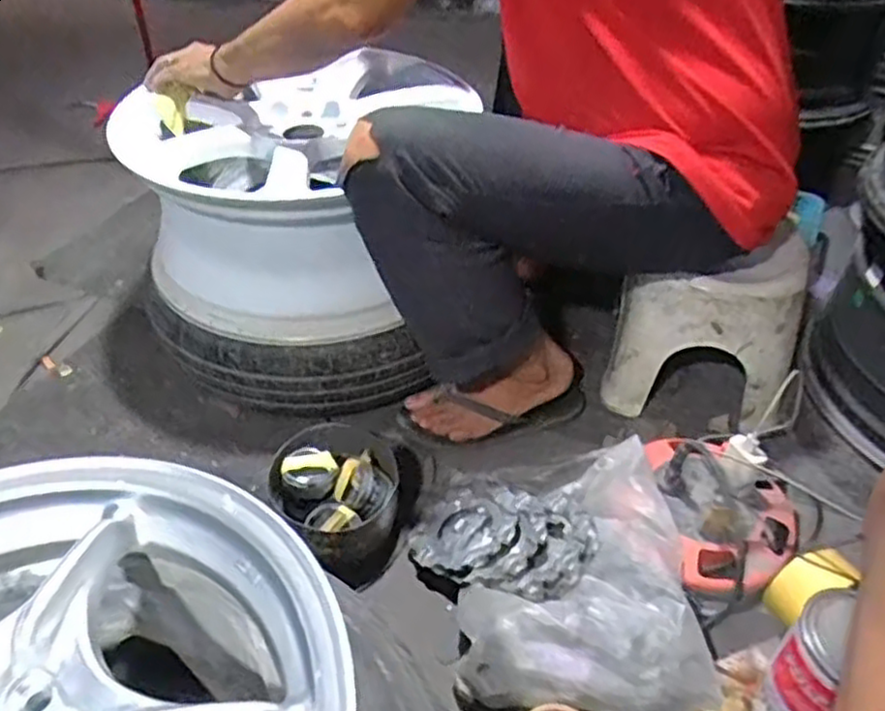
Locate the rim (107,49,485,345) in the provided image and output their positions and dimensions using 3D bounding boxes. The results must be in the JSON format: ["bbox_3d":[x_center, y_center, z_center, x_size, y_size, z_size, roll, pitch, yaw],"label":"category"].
[{"bbox_3d":[-0.198,-0.238,1.007,0.420,0.233,0.413,21,44,22],"label":"rim"}]

